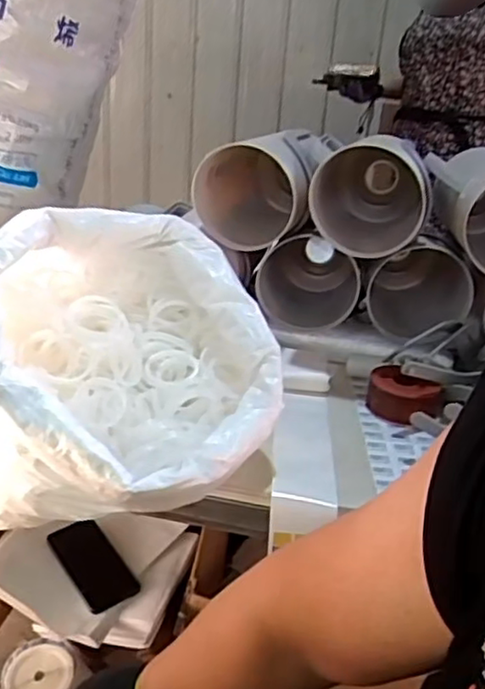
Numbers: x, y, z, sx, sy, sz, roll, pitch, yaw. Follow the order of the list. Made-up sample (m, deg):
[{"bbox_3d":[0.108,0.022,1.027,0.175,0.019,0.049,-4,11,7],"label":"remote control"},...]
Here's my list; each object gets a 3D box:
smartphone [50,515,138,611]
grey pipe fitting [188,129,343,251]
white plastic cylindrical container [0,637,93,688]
[{"bbox_3d":[-0.217,0.319,0.951,0.072,0.008,0.137,-28,73,-33],"label":"smartphone"},{"bbox_3d":[0.043,-0.246,1.066,0.193,0.184,0.256,11,26,13],"label":"grey pipe fitting"},{"bbox_3d":[-0.288,0.490,0.922,0.102,0.088,0.107,4,25,-2],"label":"white plastic cylindrical container"}]

